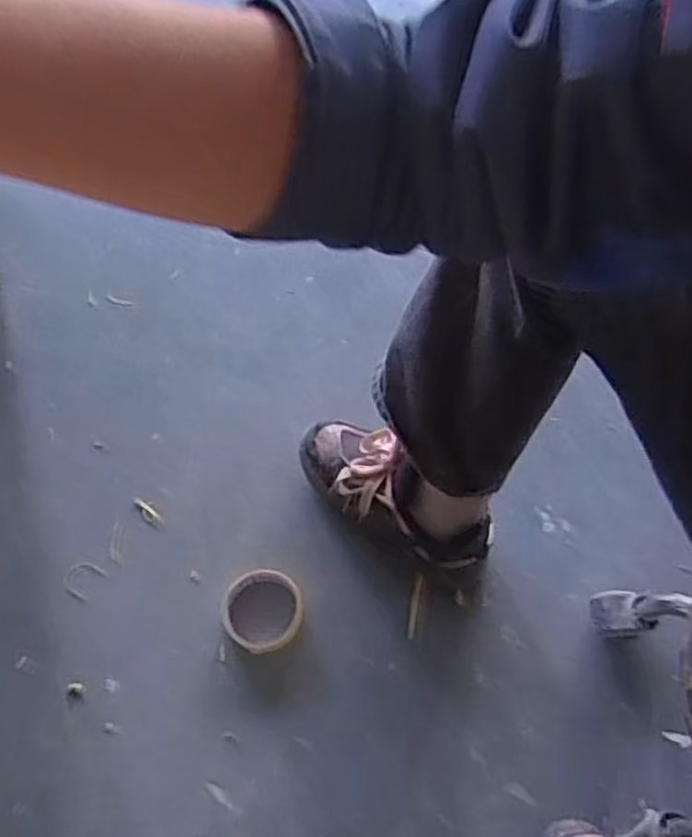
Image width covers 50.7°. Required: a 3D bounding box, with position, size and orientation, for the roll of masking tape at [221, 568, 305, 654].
[{"bbox_3d":[-0.090,0.212,0.806,0.086,0.035,0.090,0,64,1],"label":"roll of masking tape"}]

